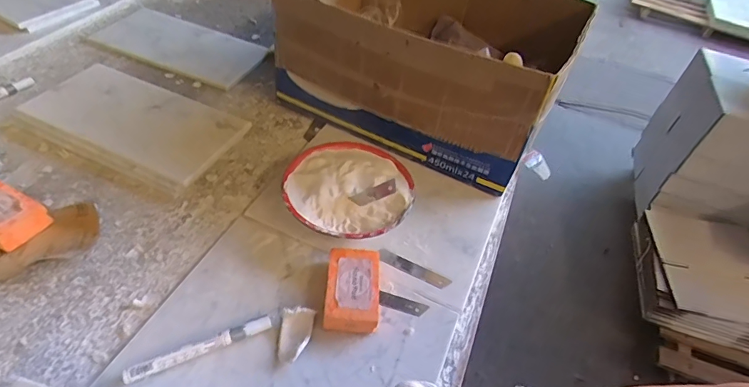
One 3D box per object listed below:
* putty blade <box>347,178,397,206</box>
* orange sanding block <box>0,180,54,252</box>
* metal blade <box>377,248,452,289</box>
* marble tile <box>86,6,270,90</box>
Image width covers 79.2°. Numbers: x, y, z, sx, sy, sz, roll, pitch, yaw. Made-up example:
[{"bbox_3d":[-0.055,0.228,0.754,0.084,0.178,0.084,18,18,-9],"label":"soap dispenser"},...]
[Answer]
[{"bbox_3d":[0.002,0.000,0.557,0.020,0.073,0.011,47,43,-22],"label":"putty blade"},{"bbox_3d":[-0.451,0.026,0.546,0.101,0.033,0.063,23,49,15],"label":"orange sanding block"},{"bbox_3d":[0.050,0.095,0.576,0.096,0.004,0.020,23,49,15],"label":"metal blade"},{"bbox_3d":[-0.380,-0.295,0.868,0.339,0.013,0.159,21,48,14],"label":"marble tile"}]

